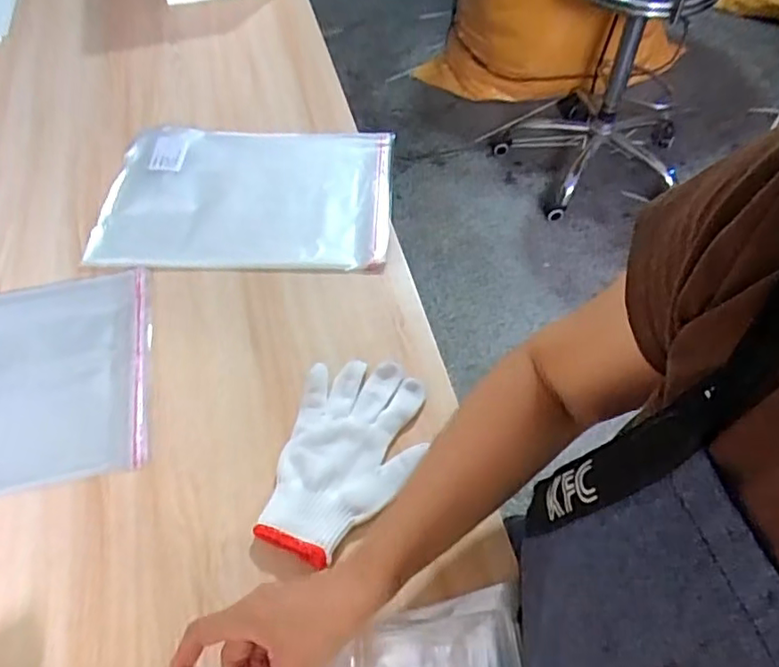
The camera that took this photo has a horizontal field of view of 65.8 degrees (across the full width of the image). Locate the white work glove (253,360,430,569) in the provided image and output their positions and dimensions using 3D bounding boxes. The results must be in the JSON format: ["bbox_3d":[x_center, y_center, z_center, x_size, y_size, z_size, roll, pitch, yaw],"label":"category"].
[{"bbox_3d":[-0.036,0.110,0.541,0.114,0.025,0.190,10,53,8],"label":"white work glove"}]

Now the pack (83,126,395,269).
[{"bbox_3d":[-0.174,-0.165,0.734,0.341,0.026,0.215,1,65,3],"label":"pack"}]

